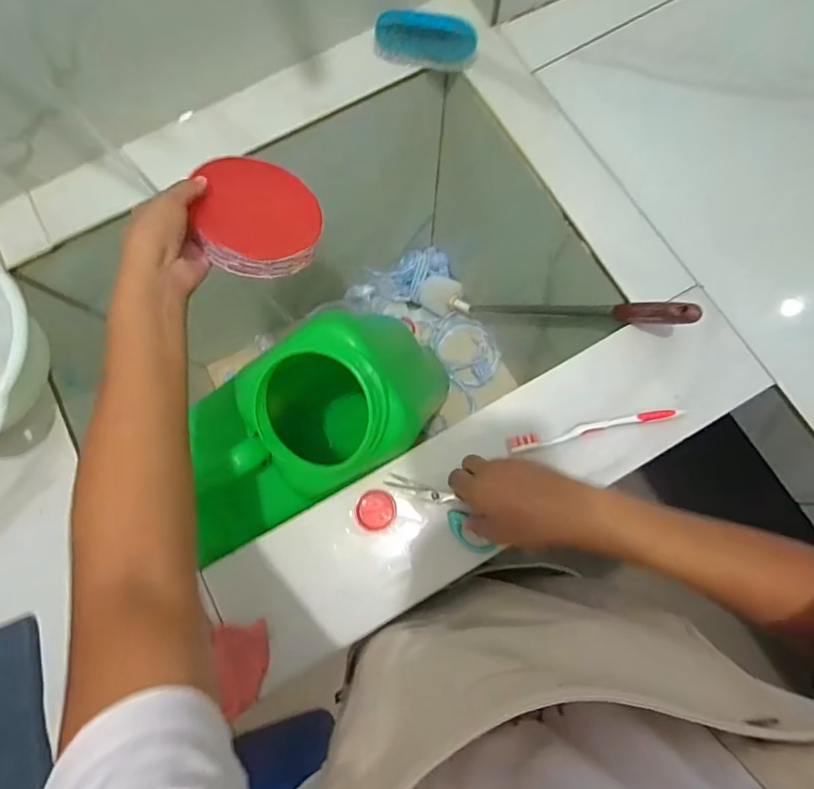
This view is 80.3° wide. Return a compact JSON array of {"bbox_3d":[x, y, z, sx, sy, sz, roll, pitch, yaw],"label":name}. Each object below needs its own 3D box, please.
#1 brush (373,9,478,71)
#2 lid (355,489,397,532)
[{"bbox_3d":[0.022,-0.426,0.583,0.124,0.045,0.039,6,77,3],"label":"brush"},{"bbox_3d":[-0.031,0.113,0.473,0.039,0.007,0.038,-10,77,-1],"label":"lid"}]

